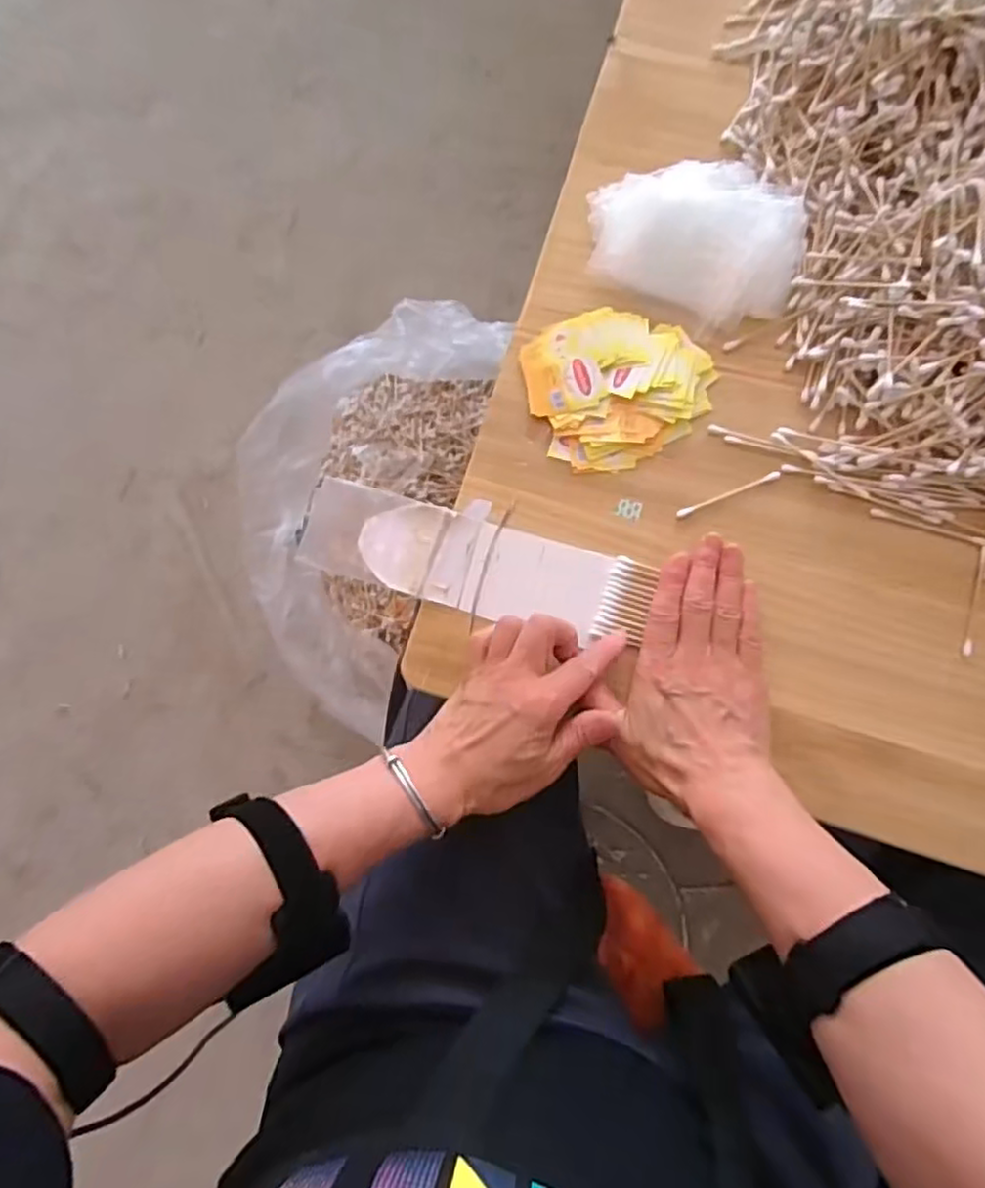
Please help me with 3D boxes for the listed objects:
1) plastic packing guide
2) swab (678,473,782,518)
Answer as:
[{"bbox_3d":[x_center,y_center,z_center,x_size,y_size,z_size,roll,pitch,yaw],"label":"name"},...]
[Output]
[{"bbox_3d":[-0.028,-0.026,0.464,0.203,0.017,0.065,14,86,6],"label":"plastic packing guide"},{"bbox_3d":[0.154,-0.065,0.452,0.070,0.005,0.006,-21,79,1],"label":"swab"}]

